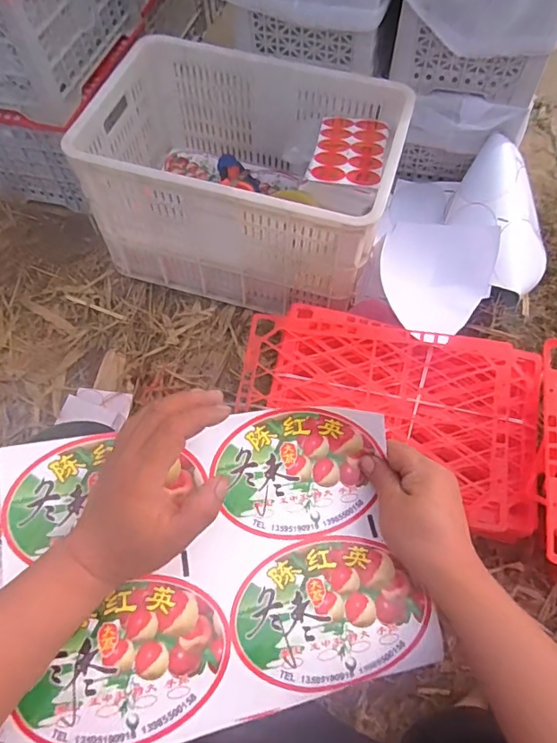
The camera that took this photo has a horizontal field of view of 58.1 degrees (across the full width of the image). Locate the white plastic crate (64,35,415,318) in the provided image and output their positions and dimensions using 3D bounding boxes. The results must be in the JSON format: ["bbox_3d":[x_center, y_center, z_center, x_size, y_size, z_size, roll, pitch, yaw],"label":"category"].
[{"bbox_3d":[-0.050,-0.375,0.971,0.516,0.283,0.379,15,64,8],"label":"white plastic crate"}]

